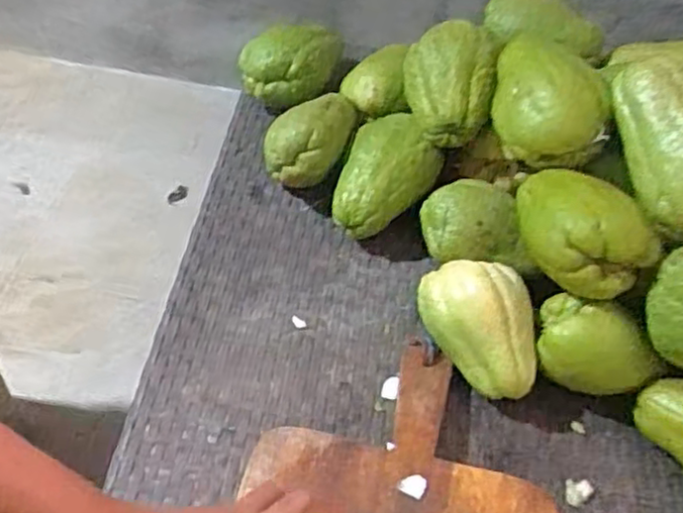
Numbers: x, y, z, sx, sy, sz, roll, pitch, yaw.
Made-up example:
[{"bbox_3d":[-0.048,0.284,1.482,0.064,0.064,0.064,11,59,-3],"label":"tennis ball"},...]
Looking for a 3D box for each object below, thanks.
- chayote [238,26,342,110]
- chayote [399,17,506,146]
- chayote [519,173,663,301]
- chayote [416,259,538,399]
[{"bbox_3d":[-0.056,-0.210,0.773,0.110,0.061,0.071,3,51,-4],"label":"chayote"},{"bbox_3d":[0.101,-0.168,0.668,0.086,0.065,0.105,13,51,4],"label":"chayote"},{"bbox_3d":[0.187,-0.026,0.569,0.073,0.061,0.126,-28,59,-26],"label":"chayote"},{"bbox_3d":[0.122,0.057,0.604,0.082,0.080,0.123,-31,59,-26],"label":"chayote"}]

